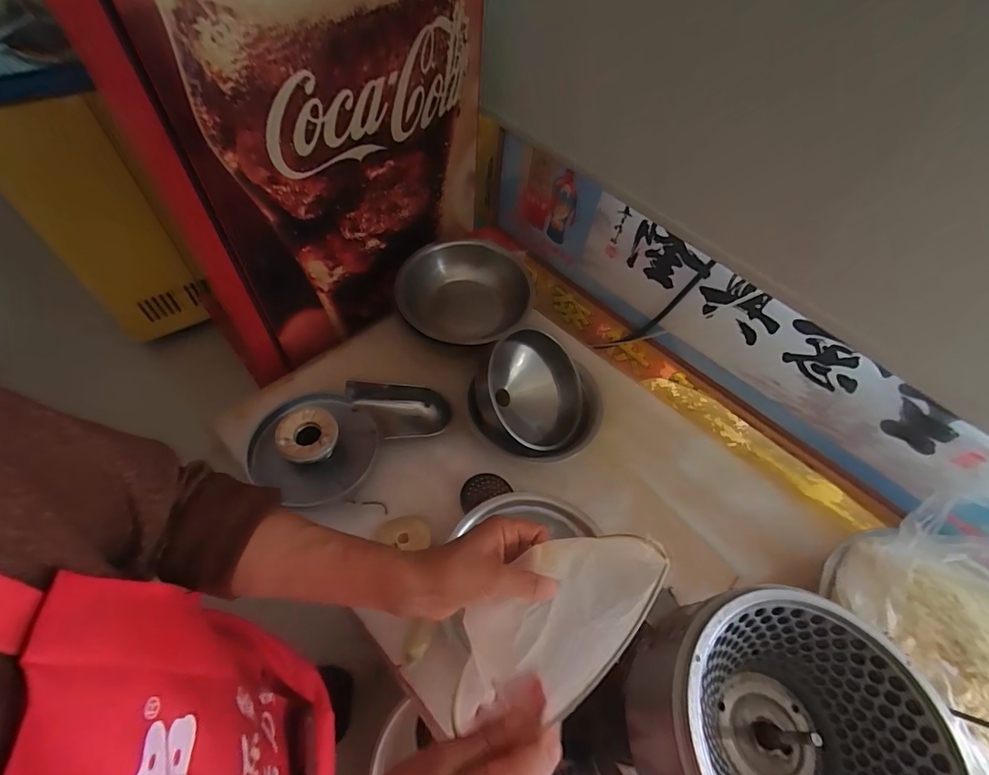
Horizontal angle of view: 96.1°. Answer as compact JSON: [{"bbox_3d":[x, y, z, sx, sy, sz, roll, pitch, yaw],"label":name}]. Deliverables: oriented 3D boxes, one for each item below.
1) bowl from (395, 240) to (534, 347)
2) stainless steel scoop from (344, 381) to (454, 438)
[{"bbox_3d":[-0.066,-0.214,1.033,0.292,0.106,0.273,2,55,-3],"label":"bowl"},{"bbox_3d":[-0.207,0.059,0.955,0.219,0.055,0.134,0,55,-4],"label":"stainless steel scoop"}]

